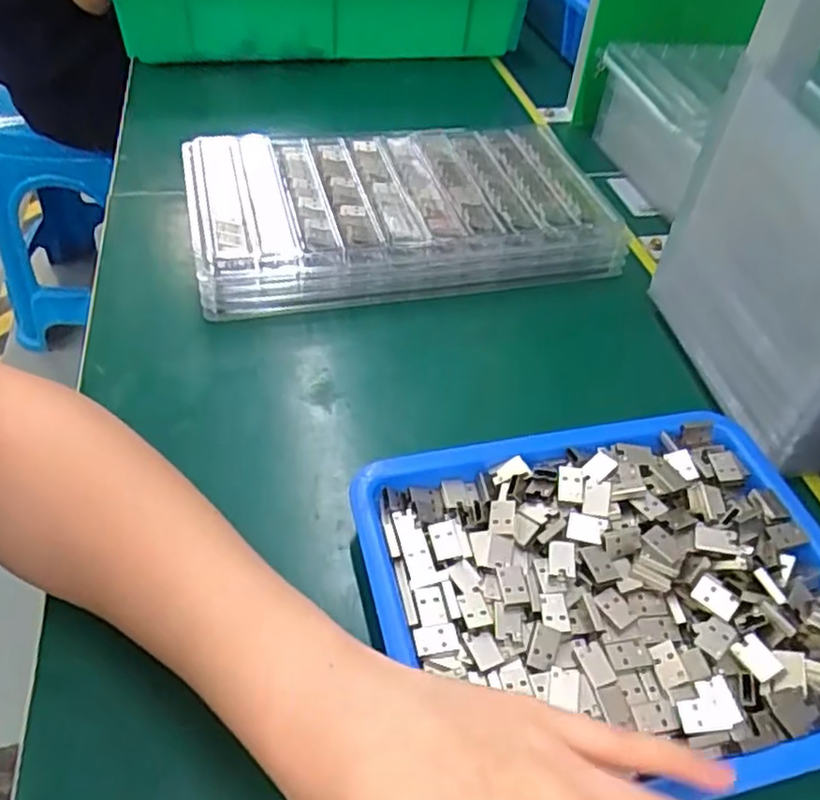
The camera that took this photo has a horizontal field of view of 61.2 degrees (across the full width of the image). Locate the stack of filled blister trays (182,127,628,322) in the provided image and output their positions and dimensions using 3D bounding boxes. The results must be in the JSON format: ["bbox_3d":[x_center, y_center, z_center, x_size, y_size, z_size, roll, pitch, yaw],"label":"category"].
[{"bbox_3d":[-0.009,-0.142,0.520,0.293,0.051,0.173,-7,47,-11],"label":"stack of filled blister trays"}]

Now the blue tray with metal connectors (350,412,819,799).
[{"bbox_3d":[0.095,0.085,0.311,0.214,0.028,0.167,-8,47,-11],"label":"blue tray with metal connectors"}]

